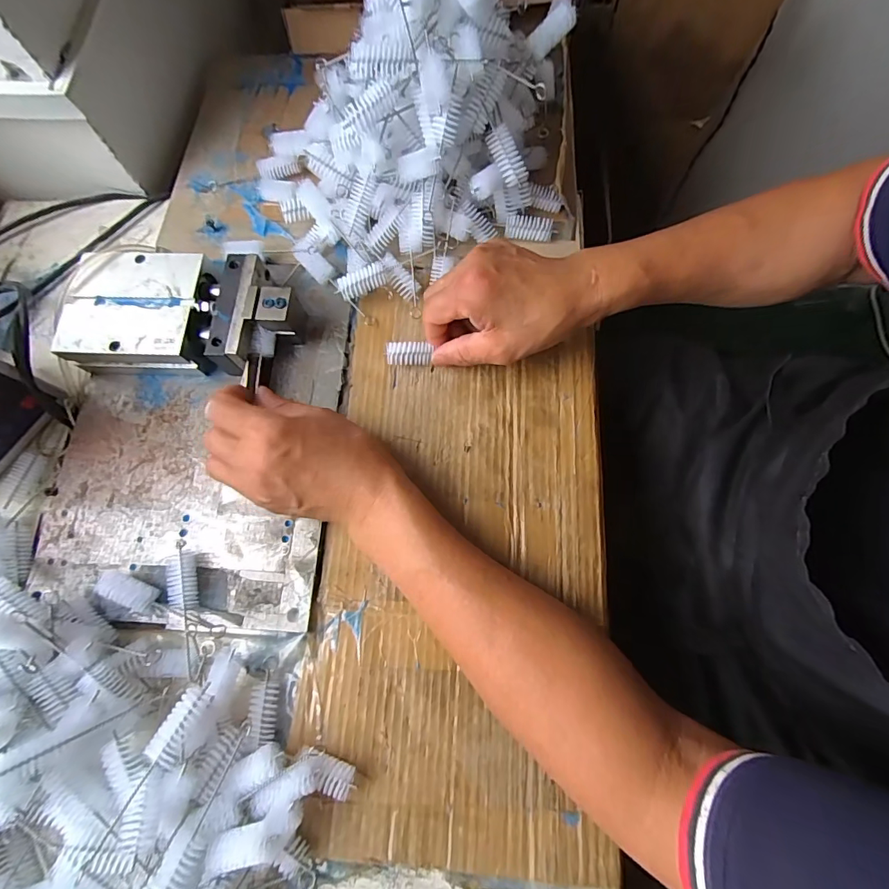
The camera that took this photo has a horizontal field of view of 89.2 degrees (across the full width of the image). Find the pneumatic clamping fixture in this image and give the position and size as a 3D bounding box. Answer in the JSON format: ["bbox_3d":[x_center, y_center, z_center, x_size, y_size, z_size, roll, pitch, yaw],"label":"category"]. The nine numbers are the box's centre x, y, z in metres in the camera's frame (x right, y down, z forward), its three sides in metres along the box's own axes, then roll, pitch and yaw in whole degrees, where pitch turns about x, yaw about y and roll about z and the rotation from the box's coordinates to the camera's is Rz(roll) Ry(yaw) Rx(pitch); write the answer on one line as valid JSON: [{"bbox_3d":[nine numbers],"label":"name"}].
[{"bbox_3d":[-0.216,-0.108,0.381,0.184,0.042,0.095,4,74,3],"label":"pneumatic clamping fixture"}]

